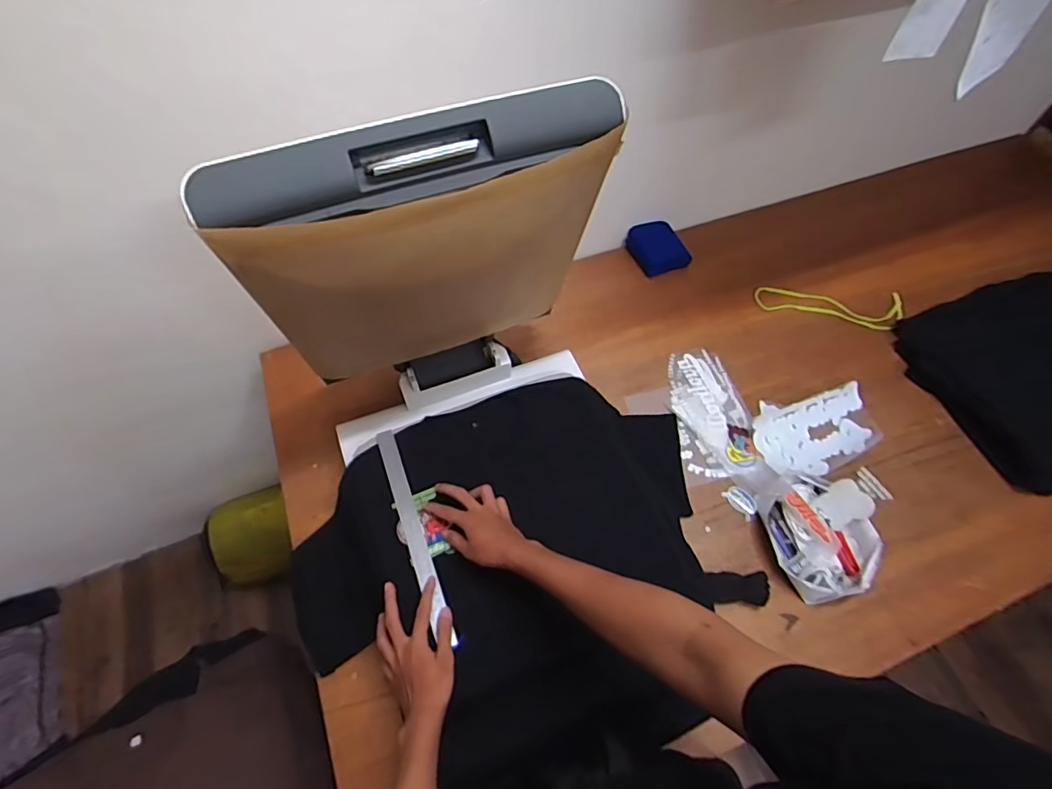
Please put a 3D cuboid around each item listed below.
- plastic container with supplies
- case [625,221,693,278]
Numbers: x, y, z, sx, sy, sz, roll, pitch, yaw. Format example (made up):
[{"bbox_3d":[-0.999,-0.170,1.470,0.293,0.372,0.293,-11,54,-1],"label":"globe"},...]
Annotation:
[{"bbox_3d":[0.482,0.230,0.861,0.164,0.052,0.187,-7,61,-5],"label":"plastic container with supplies"},{"bbox_3d":[0.283,-0.321,1.143,0.112,0.041,0.120,-14,62,-9],"label":"case"}]

